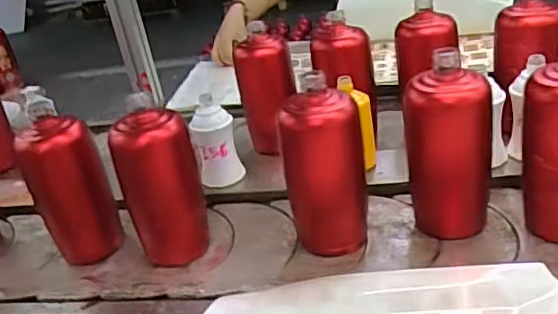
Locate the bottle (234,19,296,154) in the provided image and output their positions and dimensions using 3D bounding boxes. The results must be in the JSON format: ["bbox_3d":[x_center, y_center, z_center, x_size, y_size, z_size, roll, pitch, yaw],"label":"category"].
[{"bbox_3d":[-0.018,-0.098,0.826,0.071,0.167,0.059,-23,28,-25],"label":"bottle"}]

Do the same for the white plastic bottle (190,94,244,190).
[{"bbox_3d":[-0.080,-0.011,0.740,0.055,0.127,0.054,-13,25,-4],"label":"white plastic bottle"}]

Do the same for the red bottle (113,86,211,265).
[{"bbox_3d":[-0.129,0.028,0.622,0.065,0.173,0.061,3,29,28],"label":"red bottle"}]

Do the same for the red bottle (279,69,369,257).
[{"bbox_3d":[0.048,0.018,0.582,0.070,0.181,0.064,-22,33,-25],"label":"red bottle"}]

